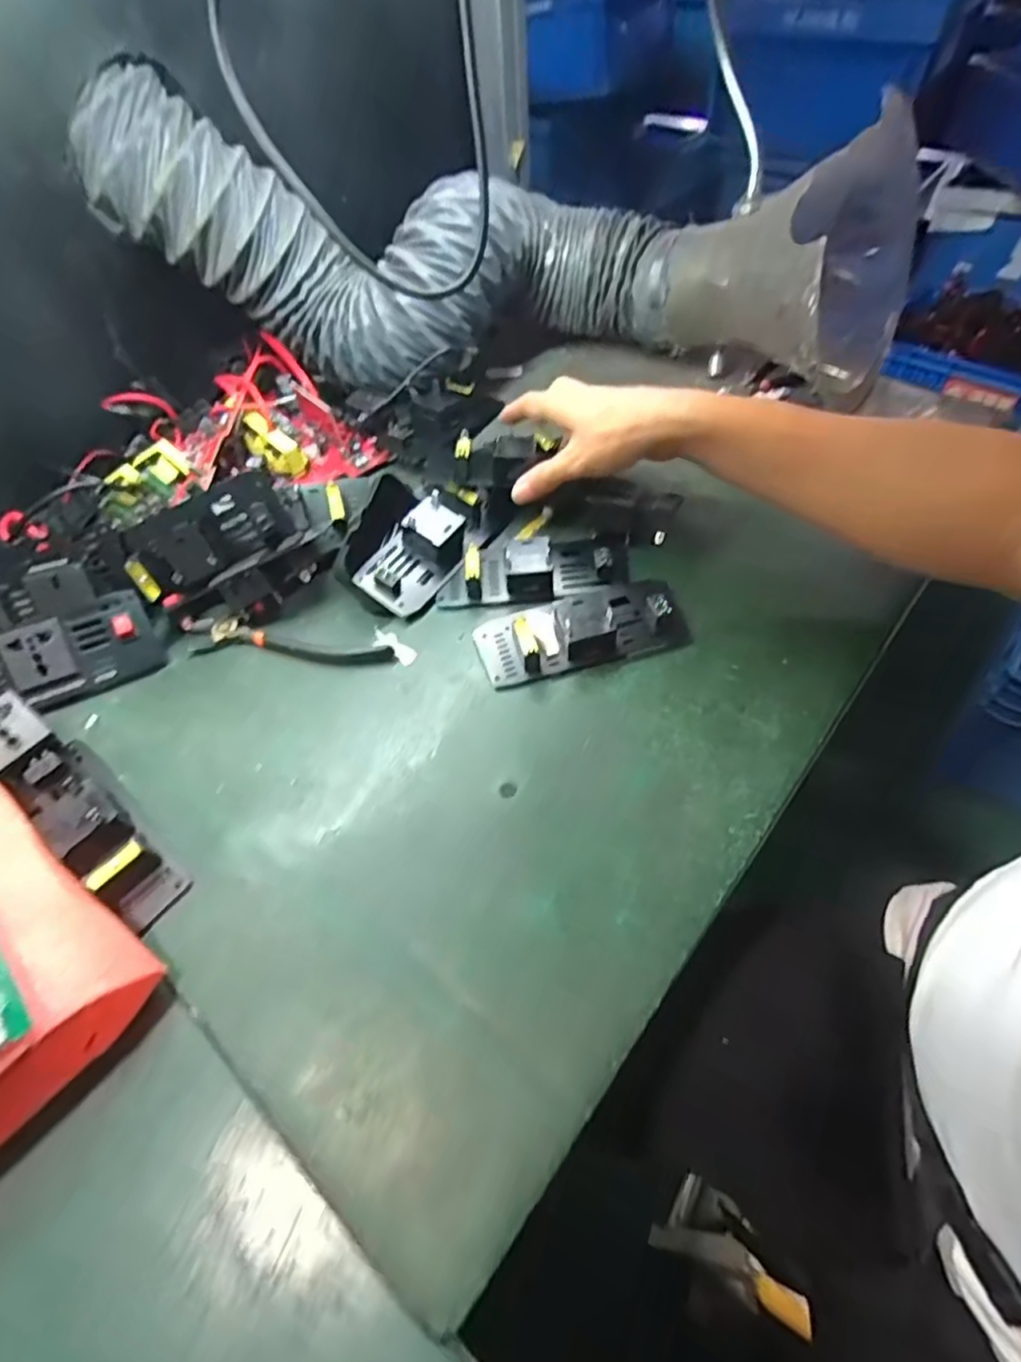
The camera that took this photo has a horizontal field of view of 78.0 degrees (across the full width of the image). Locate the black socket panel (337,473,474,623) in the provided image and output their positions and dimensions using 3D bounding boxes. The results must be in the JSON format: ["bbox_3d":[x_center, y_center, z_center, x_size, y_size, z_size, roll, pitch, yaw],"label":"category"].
[{"bbox_3d":[-0.078,-0.107,0.477,0.073,0.038,0.117,13,57,12],"label":"black socket panel"}]

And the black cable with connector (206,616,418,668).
[{"bbox_3d":[-0.142,-0.027,0.448,0.149,0.007,0.030,5,55,7],"label":"black cable with connector"}]

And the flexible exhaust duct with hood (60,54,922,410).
[{"bbox_3d":[0.022,-0.374,0.544,0.648,0.220,0.205,6,55,8],"label":"flexible exhaust duct with hood"}]

